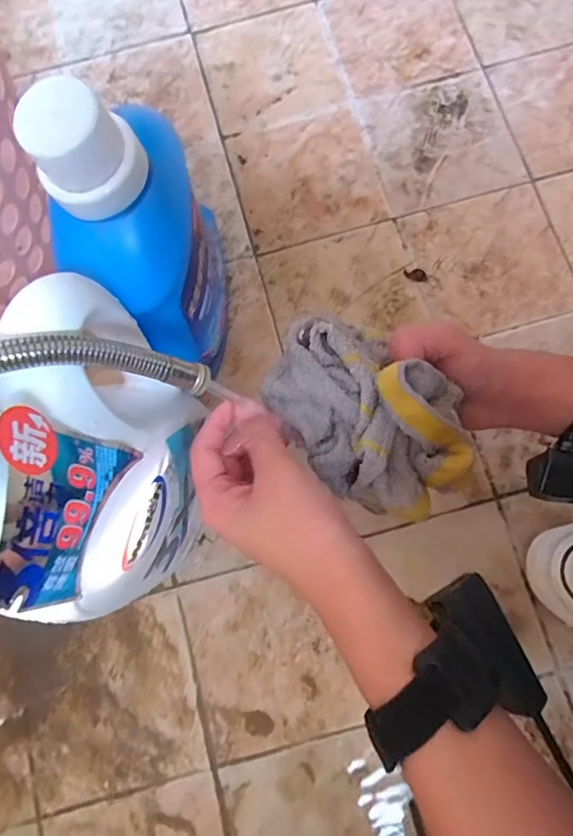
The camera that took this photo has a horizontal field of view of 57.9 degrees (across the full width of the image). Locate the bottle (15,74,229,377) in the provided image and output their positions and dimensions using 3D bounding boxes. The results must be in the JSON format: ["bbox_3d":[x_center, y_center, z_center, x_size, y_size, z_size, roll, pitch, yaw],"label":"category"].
[{"bbox_3d":[-0.102,-0.128,0.391,0.088,0.271,0.157,-8,77,-1],"label":"bottle"}]

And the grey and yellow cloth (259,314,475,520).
[{"bbox_3d":[0.053,-0.006,0.314,0.092,0.066,0.131,-37,79,-7],"label":"grey and yellow cloth"}]

